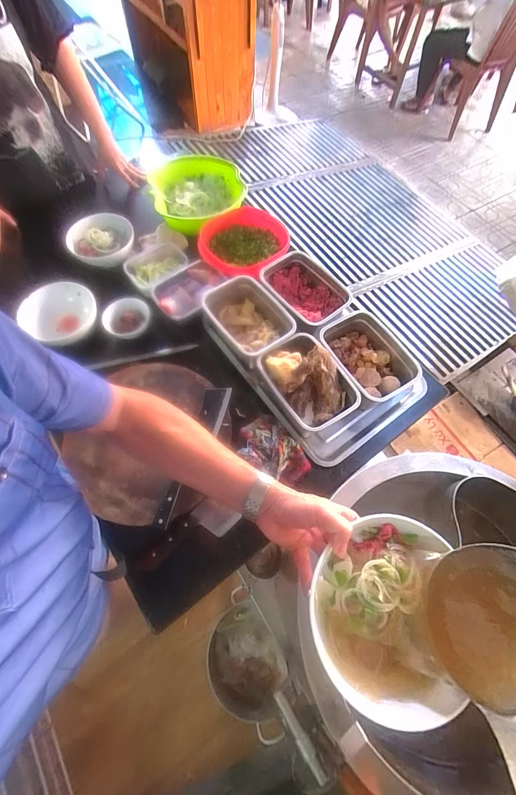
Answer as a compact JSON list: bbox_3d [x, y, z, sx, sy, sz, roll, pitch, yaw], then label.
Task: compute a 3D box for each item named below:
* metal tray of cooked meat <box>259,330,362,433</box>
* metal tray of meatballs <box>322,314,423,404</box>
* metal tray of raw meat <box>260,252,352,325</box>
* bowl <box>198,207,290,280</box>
[{"bbox_3d":[0.105,-0.025,0.707,0.135,0.118,0.203,-30,70,-14],"label":"metal tray of cooked meat"},{"bbox_3d":[0.245,-0.088,0.735,0.164,0.074,0.211,-28,69,-13],"label":"metal tray of meatballs"},{"bbox_3d":[0.119,-0.265,0.815,0.217,0.065,0.163,42,71,16],"label":"metal tray of raw meat"},{"bbox_3d":[-0.036,-0.409,0.886,0.224,0.078,0.234,0,66,-1],"label":"bowl"}]

